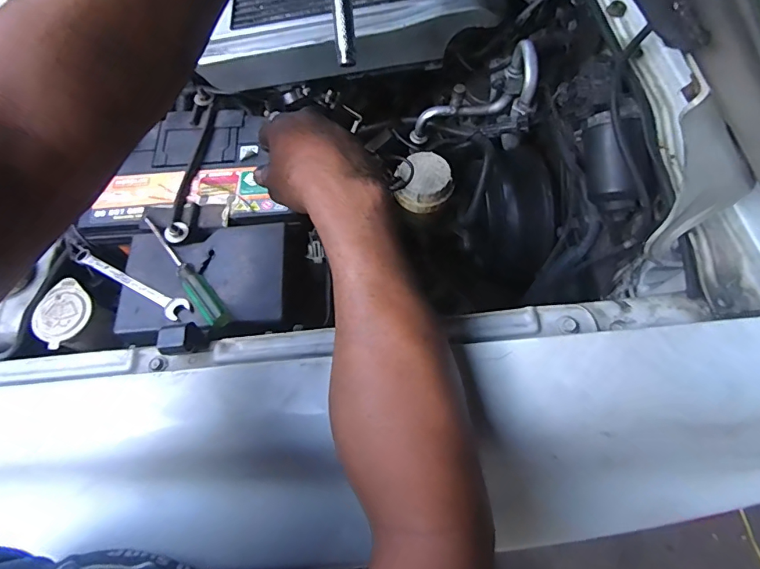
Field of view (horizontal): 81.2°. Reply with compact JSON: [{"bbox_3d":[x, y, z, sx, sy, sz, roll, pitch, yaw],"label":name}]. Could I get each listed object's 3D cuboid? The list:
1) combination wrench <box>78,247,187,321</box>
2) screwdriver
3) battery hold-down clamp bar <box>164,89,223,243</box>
[{"bbox_3d":[-0.267,-0.003,0.465,0.149,0.008,0.022,25,68,10],"label":"combination wrench"},{"bbox_3d":[-0.209,-0.018,0.463,0.022,0.027,0.166,-38,72,-16],"label":"screwdriver"},{"bbox_3d":[-0.221,-0.148,0.534,0.034,0.011,0.219,0,66,0],"label":"battery hold-down clamp bar"}]

